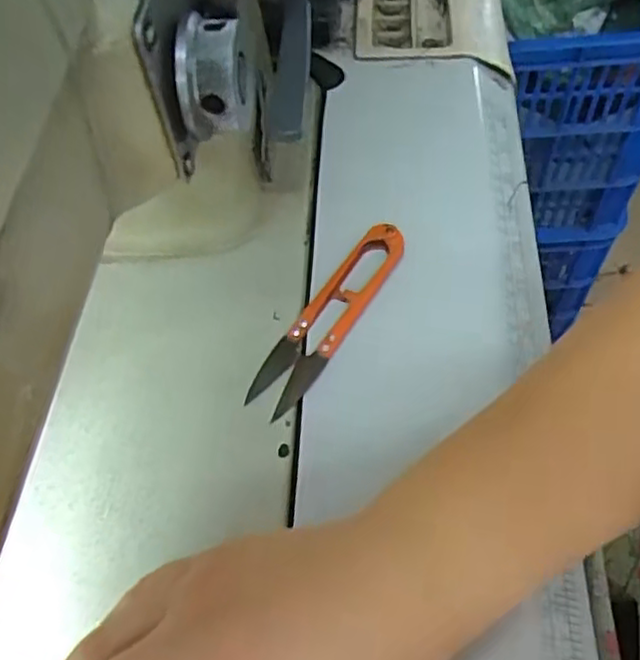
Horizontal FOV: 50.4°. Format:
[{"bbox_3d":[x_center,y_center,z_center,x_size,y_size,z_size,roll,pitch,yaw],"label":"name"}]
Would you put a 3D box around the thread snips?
[{"bbox_3d":[0.005,-0.008,0.330,0.025,0.011,0.114,27,63,20],"label":"thread snips"}]

